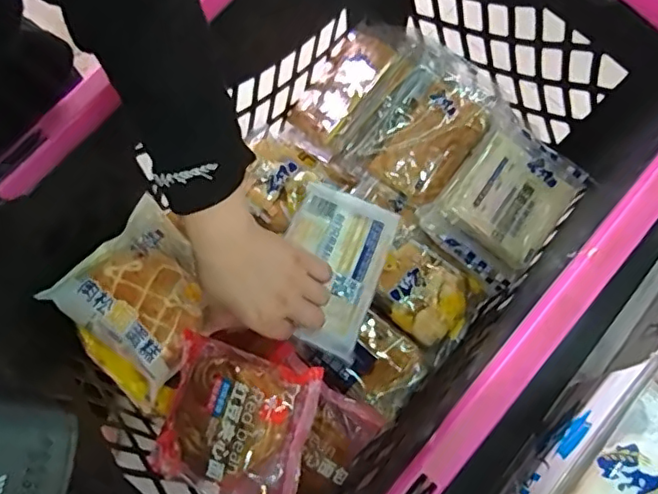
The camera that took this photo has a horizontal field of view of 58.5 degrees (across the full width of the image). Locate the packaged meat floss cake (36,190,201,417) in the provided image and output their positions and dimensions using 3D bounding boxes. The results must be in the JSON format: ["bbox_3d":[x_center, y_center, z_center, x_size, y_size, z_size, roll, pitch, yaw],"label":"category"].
[{"bbox_3d":[-0.164,0.046,0.521,0.121,0.036,0.131,-43,79,-9],"label":"packaged meat floss cake"}]

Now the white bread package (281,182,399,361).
[{"bbox_3d":[0.000,0.018,0.546,0.095,0.017,0.147,20,77,6],"label":"white bread package"}]

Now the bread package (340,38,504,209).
[{"bbox_3d":[0.105,-0.131,0.622,0.108,0.044,0.174,36,79,9],"label":"bread package"}]

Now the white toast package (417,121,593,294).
[{"bbox_3d":[0.170,-0.047,0.556,0.107,0.044,0.146,39,79,10],"label":"white toast package"}]

